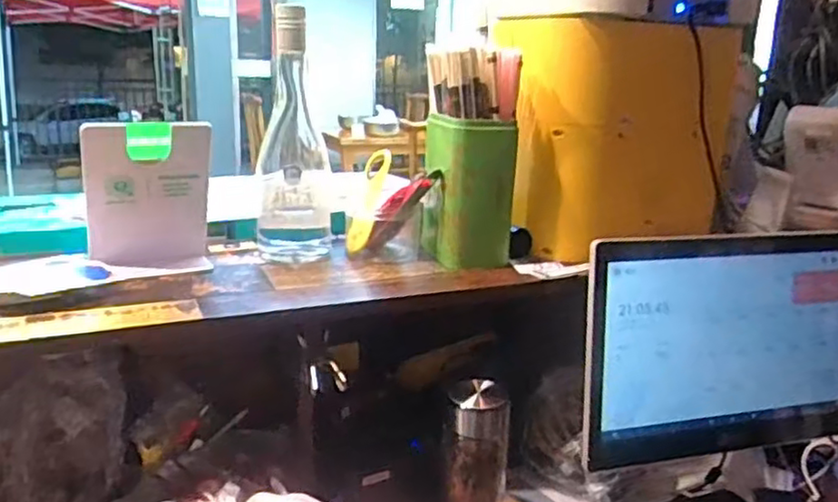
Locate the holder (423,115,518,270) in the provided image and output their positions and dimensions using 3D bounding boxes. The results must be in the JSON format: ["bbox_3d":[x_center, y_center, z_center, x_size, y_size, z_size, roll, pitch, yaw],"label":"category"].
[{"bbox_3d":[0.055,-0.066,0.761,0.094,0.152,0.076,2,16,-4],"label":"holder"}]

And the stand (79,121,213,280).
[{"bbox_3d":[-0.259,-0.049,0.668,0.114,0.145,0.053,-7,18,-31],"label":"stand"}]

